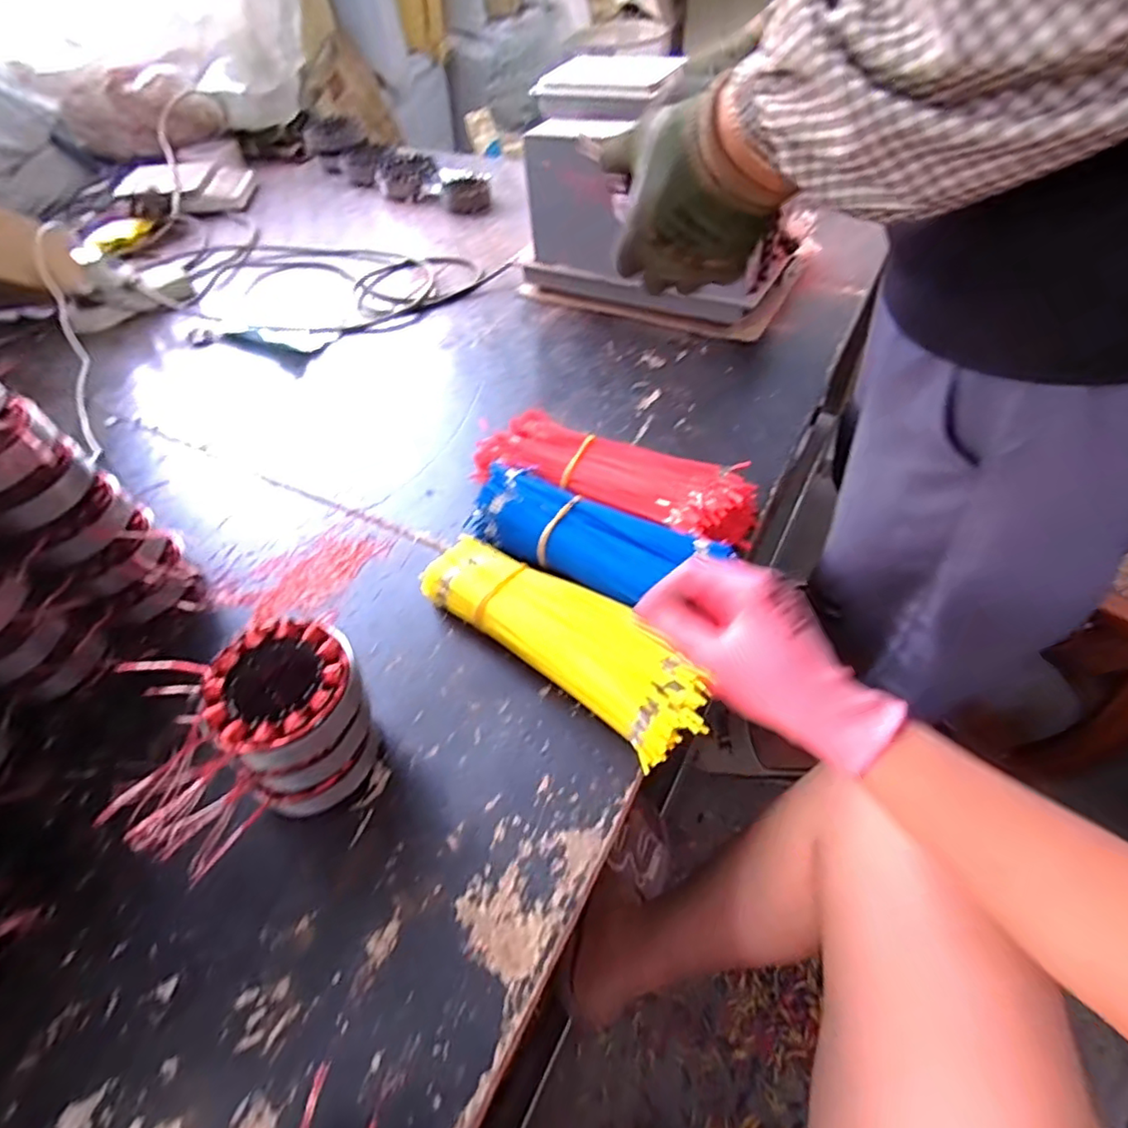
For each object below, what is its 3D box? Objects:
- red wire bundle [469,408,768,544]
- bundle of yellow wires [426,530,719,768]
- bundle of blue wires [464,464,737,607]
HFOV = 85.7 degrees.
[{"bbox_3d":[0.044,-0.078,0.572,0.267,0.051,0.096,18,54,18],"label":"red wire bundle"},{"bbox_3d":[-0.001,0.055,0.475,0.238,0.041,0.079,32,60,26],"label":"bundle of yellow wires"},{"bbox_3d":[0.017,-0.016,0.525,0.216,0.050,0.080,23,55,22],"label":"bundle of blue wires"}]

